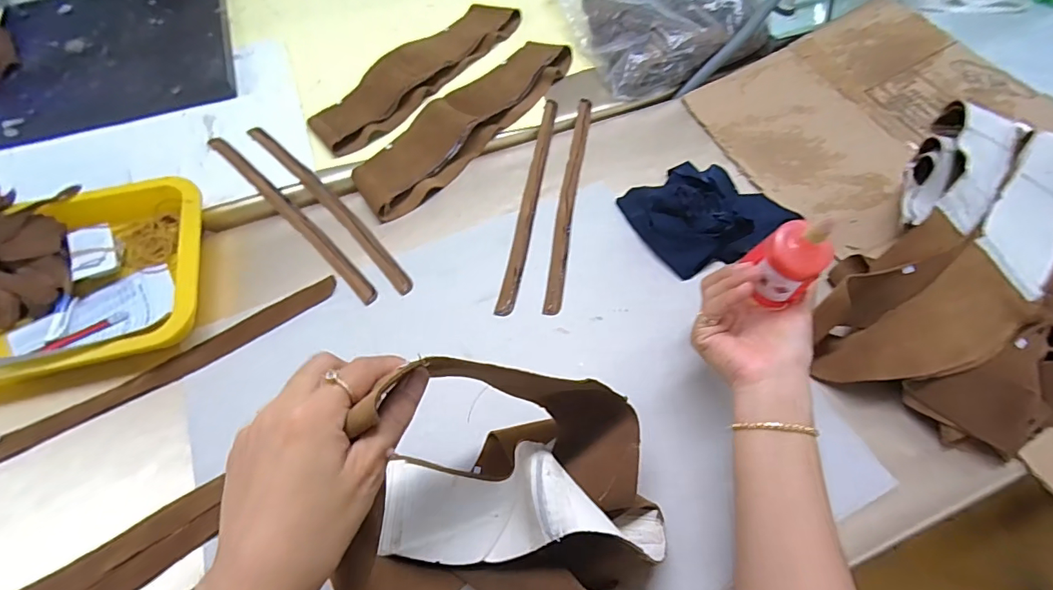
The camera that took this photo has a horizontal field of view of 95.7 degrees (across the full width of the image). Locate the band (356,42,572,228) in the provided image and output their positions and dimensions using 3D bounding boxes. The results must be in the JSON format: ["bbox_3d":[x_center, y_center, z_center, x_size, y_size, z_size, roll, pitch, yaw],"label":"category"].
[{"bbox_3d":[-0.074,-0.228,0.606,0.095,0.023,0.351,34,67,18],"label":"band"}]

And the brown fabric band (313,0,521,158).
[{"bbox_3d":[-0.149,-0.315,0.652,0.105,0.014,0.348,31,67,17],"label":"brown fabric band"}]

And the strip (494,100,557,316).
[{"bbox_3d":[0.006,-0.117,0.557,0.019,0.006,0.318,9,62,6],"label":"strip"}]

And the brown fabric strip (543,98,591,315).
[{"bbox_3d":[0.050,-0.118,0.559,0.020,0.006,0.318,8,62,6],"label":"brown fabric strip"}]

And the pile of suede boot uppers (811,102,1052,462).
[{"bbox_3d":[0.422,-0.009,0.424,0.233,0.107,0.290,35,68,18],"label":"pile of suede boot uppers"}]

